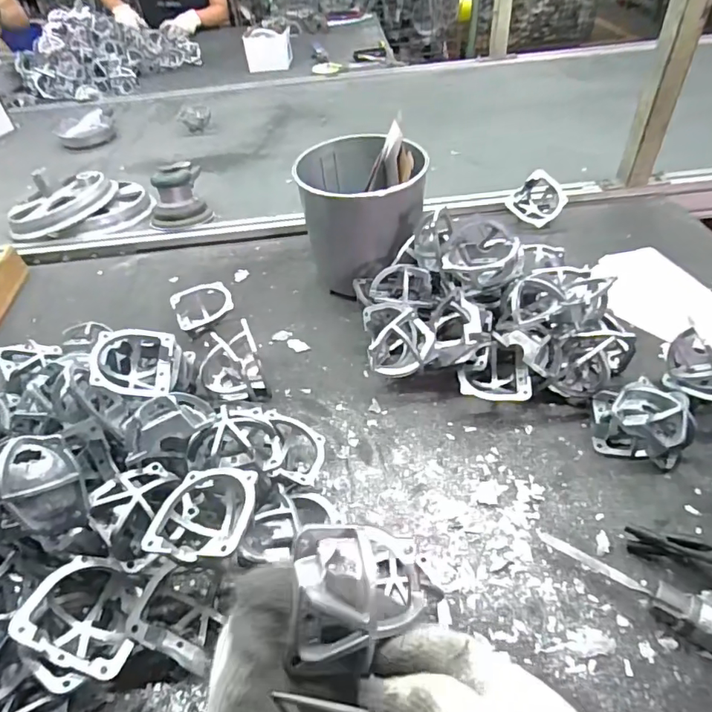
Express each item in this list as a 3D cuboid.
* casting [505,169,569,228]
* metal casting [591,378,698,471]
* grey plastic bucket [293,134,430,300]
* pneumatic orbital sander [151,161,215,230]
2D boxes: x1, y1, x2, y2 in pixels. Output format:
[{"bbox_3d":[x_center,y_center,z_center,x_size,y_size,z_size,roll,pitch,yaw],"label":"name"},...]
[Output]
[{"bbox_3d":[0.308,-0.263,0.845,0.079,0.060,0.074,32,56,33],"label":"casting"},{"bbox_3d":[0.297,0.064,0.521,0.082,0.059,0.084,2,45,9],"label":"metal casting"},{"bbox_3d":[0.011,-0.200,0.740,0.169,0.182,0.186,-12,44,-6],"label":"grey plastic bucket"},{"bbox_3d":[-0.332,-0.297,0.927,0.113,0.098,0.117,-19,46,-13],"label":"pneumatic orbital sander"}]

